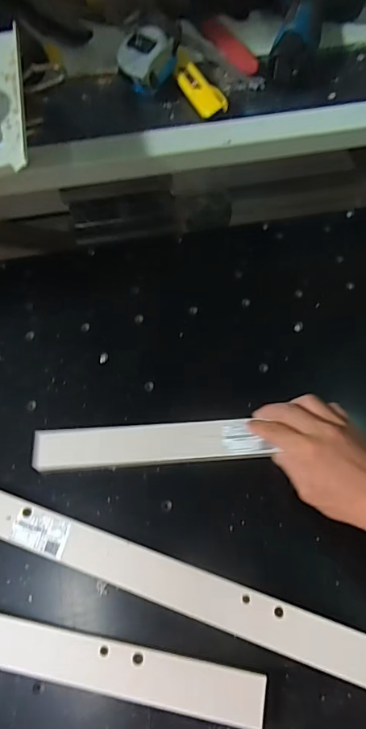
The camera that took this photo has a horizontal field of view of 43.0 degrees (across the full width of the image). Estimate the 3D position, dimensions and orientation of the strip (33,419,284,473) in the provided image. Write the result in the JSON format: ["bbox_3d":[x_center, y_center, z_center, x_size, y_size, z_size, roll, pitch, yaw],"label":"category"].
[{"bbox_3d":[-0.035,0.087,0.509,0.250,0.014,0.045,-3,64,2],"label":"strip"}]

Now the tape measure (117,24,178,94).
[{"bbox_3d":[-0.044,-0.372,0.573,0.065,0.053,0.056,-37,69,-15],"label":"tape measure"}]

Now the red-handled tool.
[{"bbox_3d":[0.062,-0.424,0.617,0.029,0.012,0.128,-23,66,-9],"label":"red-handled tool"}]

